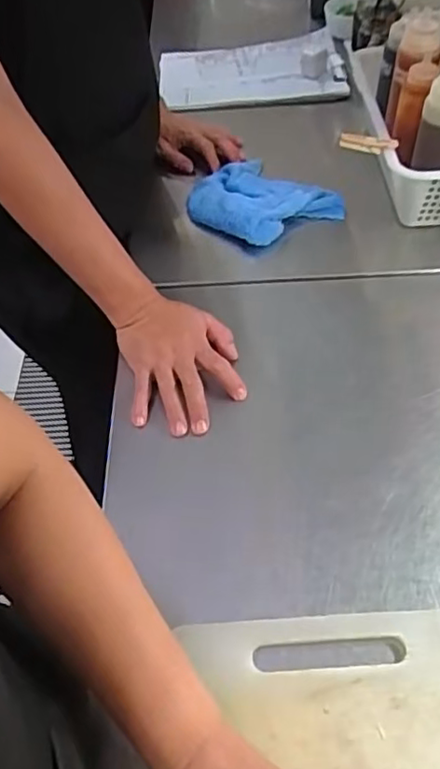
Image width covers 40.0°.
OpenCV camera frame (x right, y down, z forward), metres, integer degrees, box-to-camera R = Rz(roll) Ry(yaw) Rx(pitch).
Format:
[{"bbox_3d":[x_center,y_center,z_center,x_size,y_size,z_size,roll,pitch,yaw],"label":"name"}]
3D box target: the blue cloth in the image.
[{"bbox_3d":[0.056,-0.247,0.847,0.182,0.055,0.139,33,59,28],"label":"blue cloth"}]

